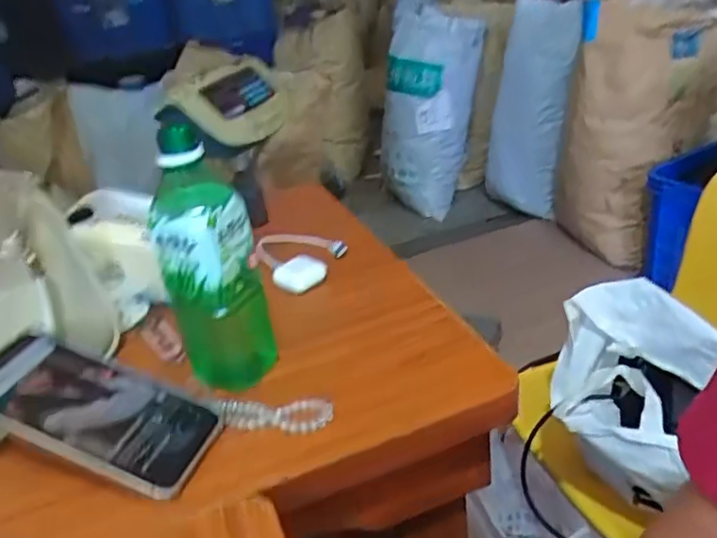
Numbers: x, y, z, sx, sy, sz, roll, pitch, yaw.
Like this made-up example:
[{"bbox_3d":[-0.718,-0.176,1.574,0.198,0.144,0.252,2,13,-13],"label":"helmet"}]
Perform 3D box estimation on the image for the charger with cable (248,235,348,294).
[{"bbox_3d":[-0.064,-0.015,0.669,0.091,0.024,0.108,-22,33,-26],"label":"charger with cable"}]

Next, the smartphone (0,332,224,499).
[{"bbox_3d":[-0.186,0.096,0.443,0.167,0.014,0.083,22,34,6],"label":"smartphone"}]

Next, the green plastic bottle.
[{"bbox_3d":[-0.109,0.002,0.465,0.057,0.195,0.061,3,30,16],"label":"green plastic bottle"}]

